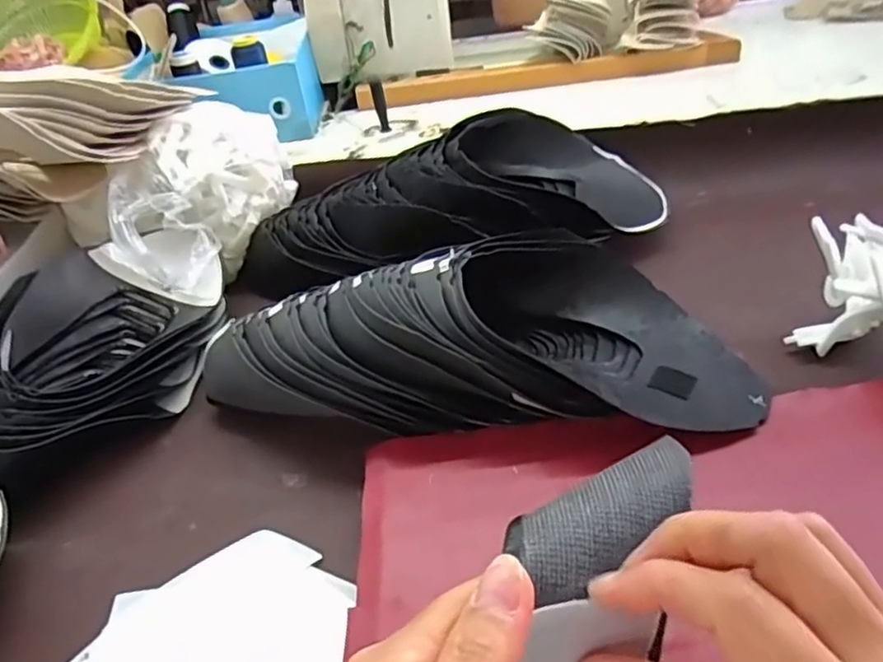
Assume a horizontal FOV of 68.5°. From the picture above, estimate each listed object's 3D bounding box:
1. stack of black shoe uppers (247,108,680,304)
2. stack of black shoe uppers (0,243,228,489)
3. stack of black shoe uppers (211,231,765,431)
[{"bbox_3d":[0.012,-0.131,0.671,0.450,0.106,0.162,-14,38,-9],"label":"stack of black shoe uppers"},{"bbox_3d":[-0.319,0.021,0.564,0.170,0.098,0.263,7,40,17],"label":"stack of black shoe uppers"},{"bbox_3d":[0.021,-0.004,0.514,0.429,0.082,0.175,0,38,9],"label":"stack of black shoe uppers"}]

